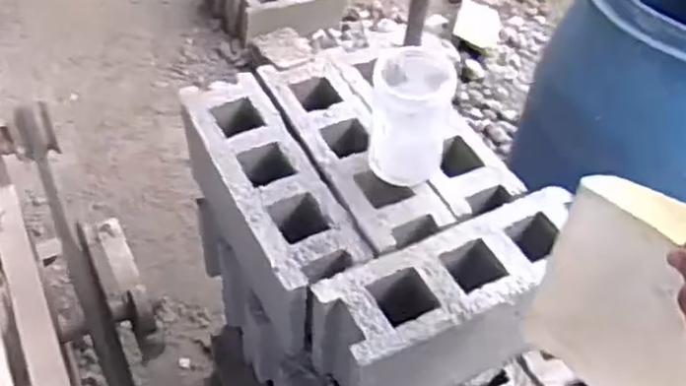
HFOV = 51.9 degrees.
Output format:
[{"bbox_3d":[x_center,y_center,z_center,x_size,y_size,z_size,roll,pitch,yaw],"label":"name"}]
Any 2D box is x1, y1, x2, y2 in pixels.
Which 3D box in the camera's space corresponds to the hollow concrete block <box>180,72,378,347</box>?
[{"bbox_3d":[-0.112,0.023,1.042,0.125,0.176,0.375,-19,52,-23],"label":"hollow concrete block"}]

